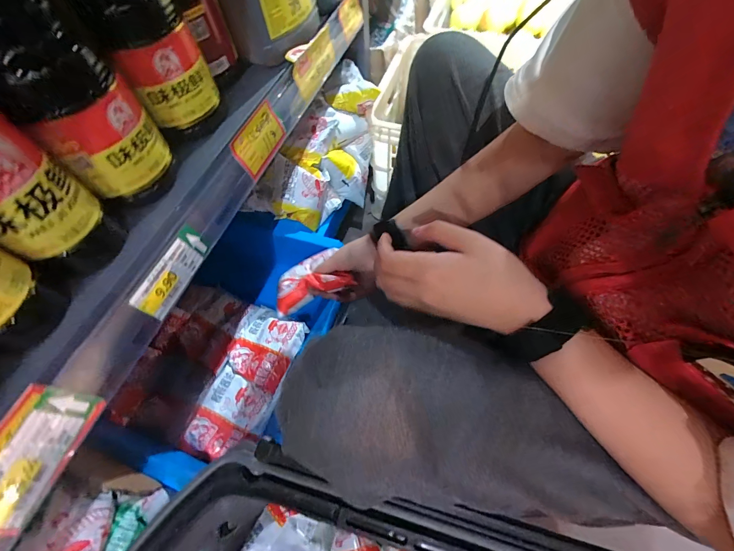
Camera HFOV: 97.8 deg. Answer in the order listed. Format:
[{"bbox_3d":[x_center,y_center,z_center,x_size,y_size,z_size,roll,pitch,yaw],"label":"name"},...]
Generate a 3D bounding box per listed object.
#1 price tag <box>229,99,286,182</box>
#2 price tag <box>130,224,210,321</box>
[{"bbox_3d":[-0.136,-0.172,0.407,0.007,0.052,0.097,3,56,31],"label":"price tag"},{"bbox_3d":[-0.195,-0.004,0.324,0.004,0.035,0.092,2,58,32],"label":"price tag"}]

